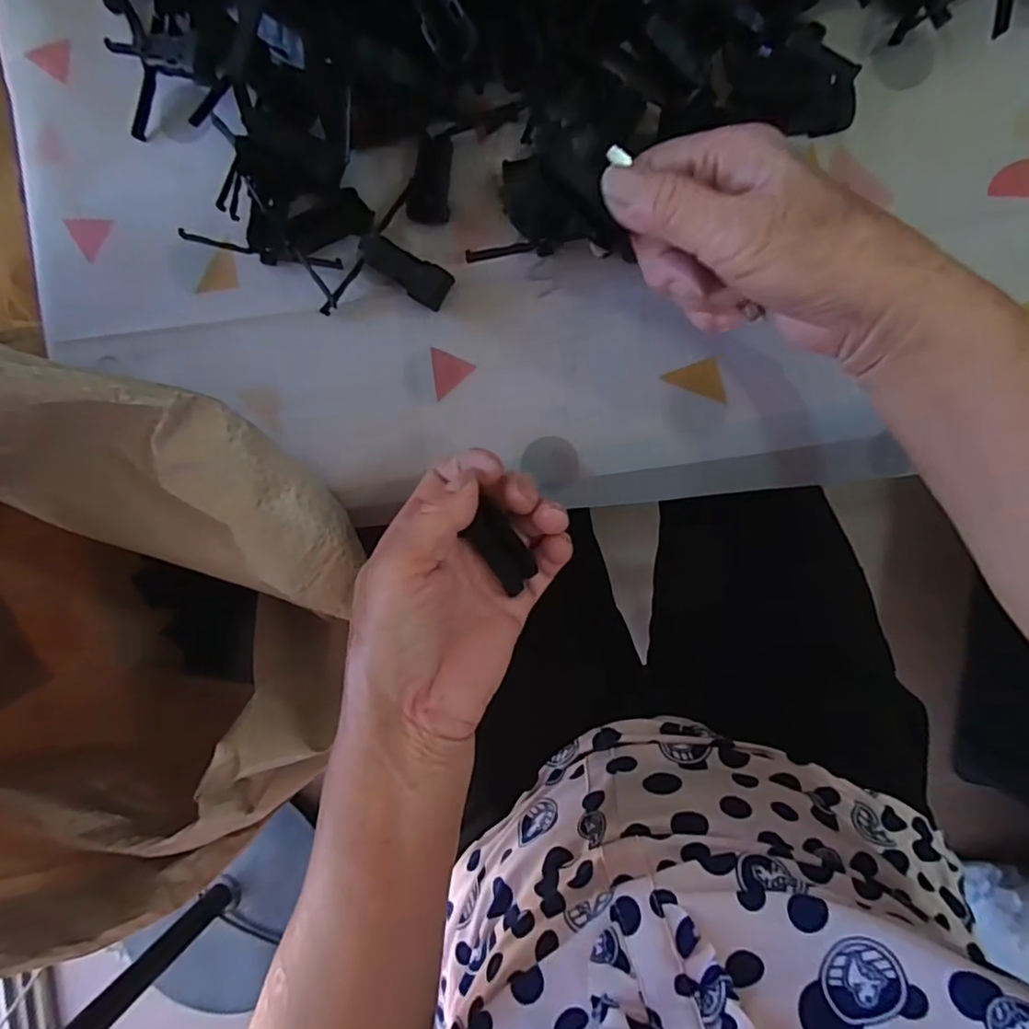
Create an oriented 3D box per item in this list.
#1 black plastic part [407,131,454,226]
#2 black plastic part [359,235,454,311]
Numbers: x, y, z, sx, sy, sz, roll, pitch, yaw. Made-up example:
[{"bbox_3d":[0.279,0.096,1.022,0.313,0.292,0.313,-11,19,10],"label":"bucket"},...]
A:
[{"bbox_3d":[-0.044,-0.179,0.310,0.020,0.015,0.044,5,90,4],"label":"black plastic part"},{"bbox_3d":[-0.056,-0.129,0.305,0.048,0.018,0.020,34,92,4],"label":"black plastic part"}]

